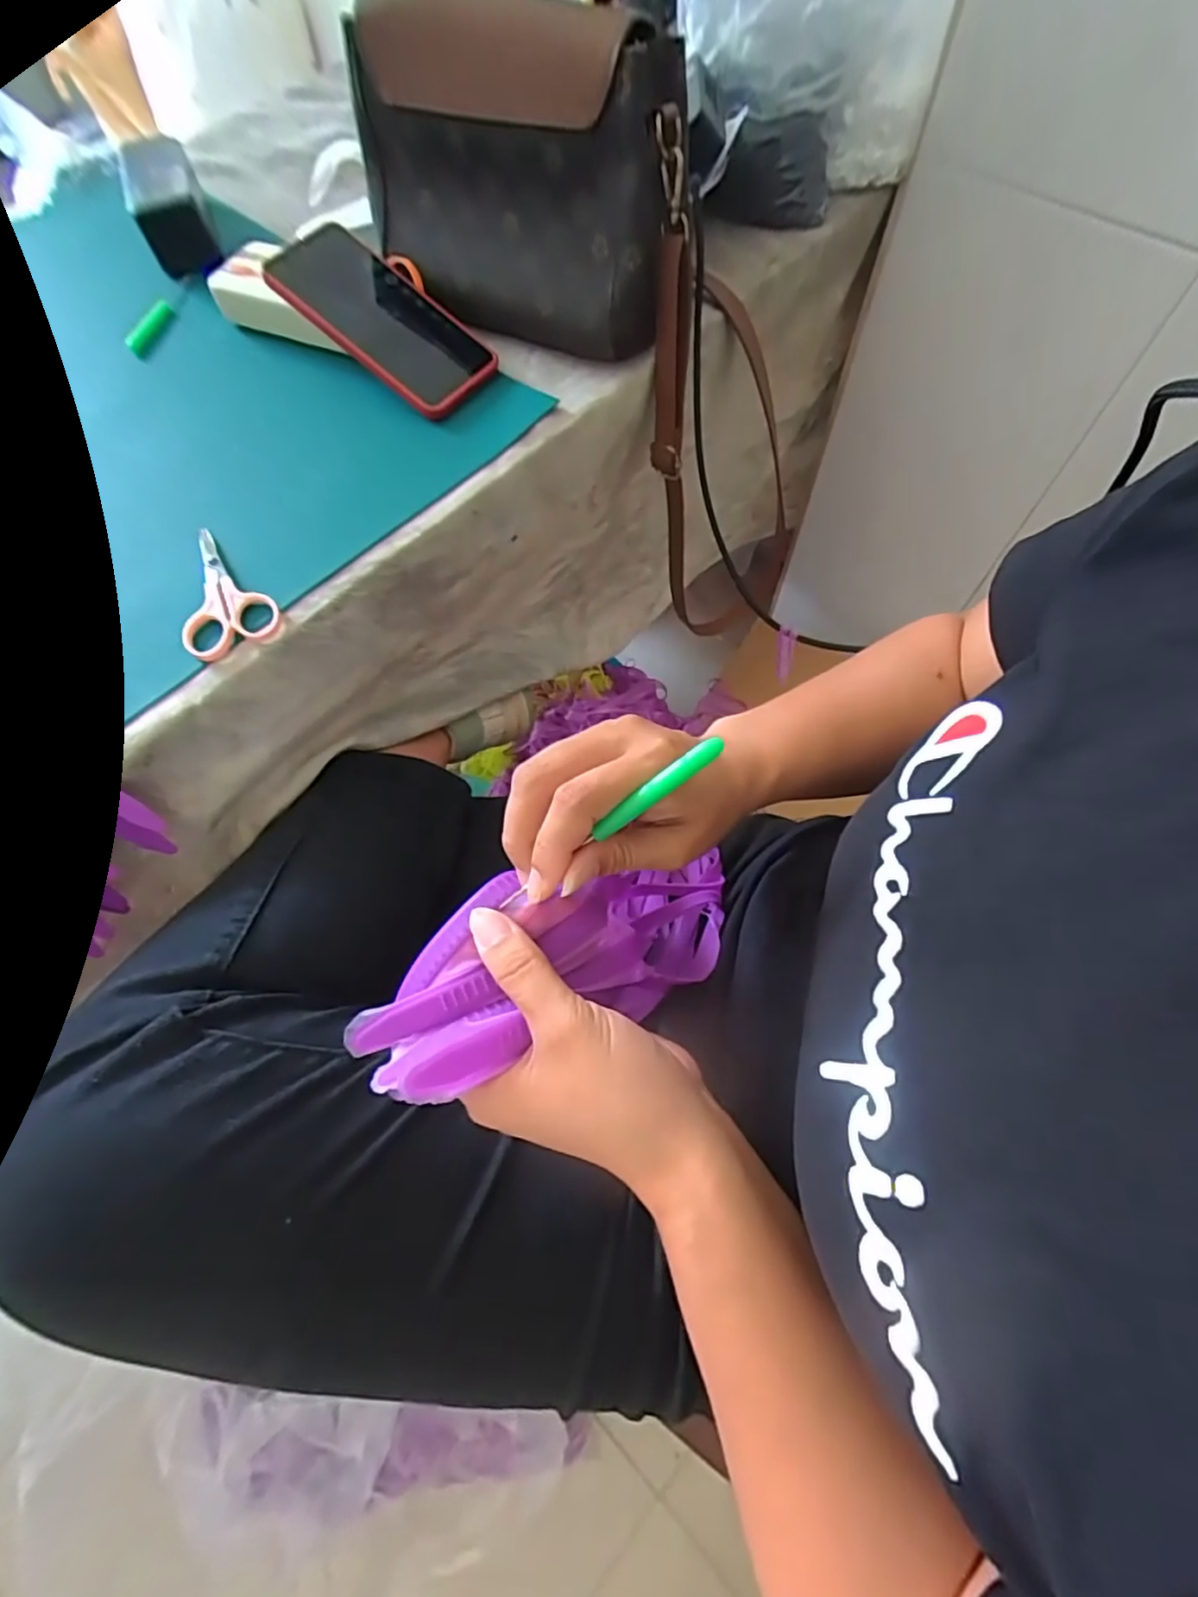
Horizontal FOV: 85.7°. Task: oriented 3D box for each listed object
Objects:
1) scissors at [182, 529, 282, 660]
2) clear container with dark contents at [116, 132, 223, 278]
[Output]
[{"bbox_3d":[-0.241,-0.135,0.409,0.056,0.009,0.103,-26,67,-10],"label":"scissors"},{"bbox_3d":[-0.366,-0.506,0.549,0.055,0.052,0.112,-23,67,-9],"label":"clear container with dark contents"}]

